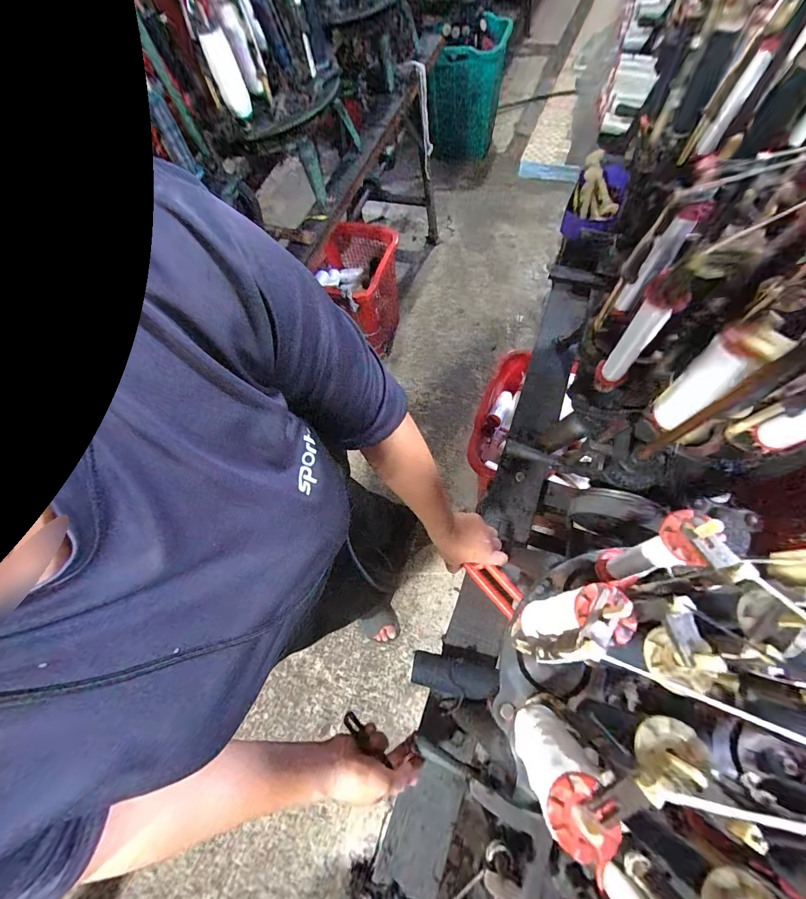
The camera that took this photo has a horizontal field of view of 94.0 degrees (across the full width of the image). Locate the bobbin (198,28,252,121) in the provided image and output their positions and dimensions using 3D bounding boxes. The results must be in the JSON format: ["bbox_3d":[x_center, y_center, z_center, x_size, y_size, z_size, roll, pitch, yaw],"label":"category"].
[{"bbox_3d":[-0.352,-0.748,0.759,0.054,0.134,0.054,-22,65,-4],"label":"bobbin"}]

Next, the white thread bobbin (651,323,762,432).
[{"bbox_3d":[0.335,-0.072,0.428,0.041,0.170,0.043,-36,67,-10],"label":"white thread bobbin"}]

